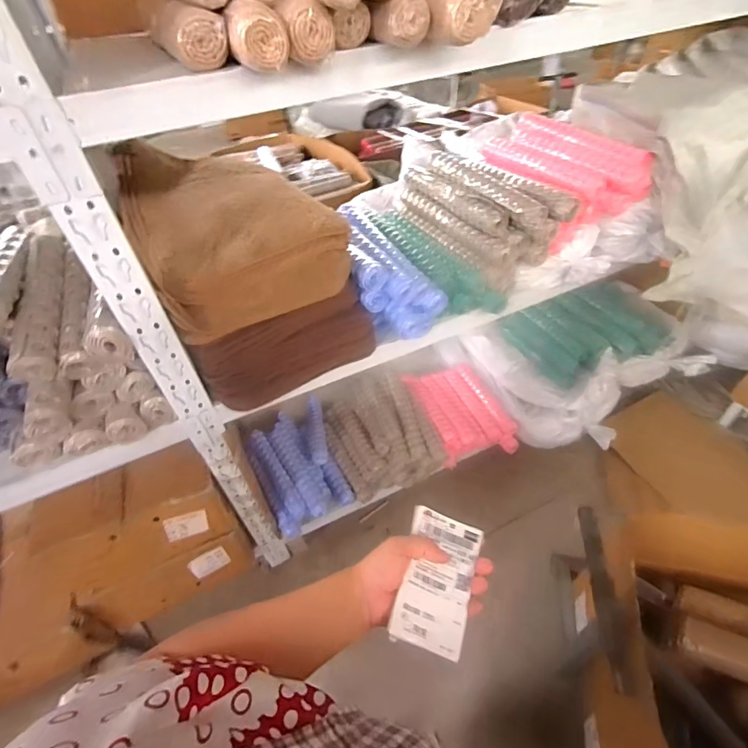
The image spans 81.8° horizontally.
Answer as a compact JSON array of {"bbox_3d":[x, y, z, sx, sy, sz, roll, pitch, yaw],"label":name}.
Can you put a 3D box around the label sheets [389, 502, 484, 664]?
[{"bbox_3d":[0.070,0.221,0.466,0.079,0.007,0.136,23,54,-5],"label":"label sheets"}]

